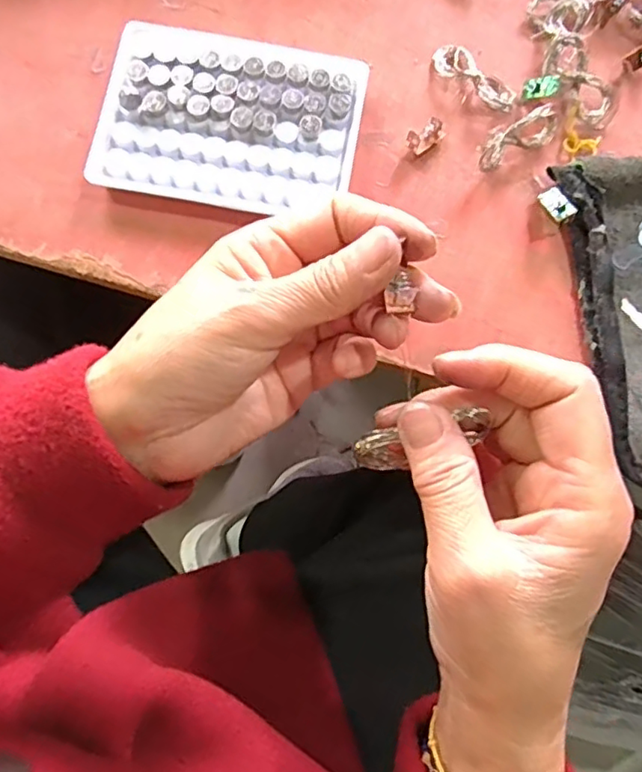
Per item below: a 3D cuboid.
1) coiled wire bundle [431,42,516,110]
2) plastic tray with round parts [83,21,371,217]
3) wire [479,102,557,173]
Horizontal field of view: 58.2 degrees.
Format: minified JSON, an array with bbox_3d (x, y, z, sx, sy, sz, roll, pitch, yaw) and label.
[{"bbox_3d":[0.084,-0.168,0.314,0.050,0.008,0.018,37,81,6],"label":"coiled wire bundle"},{"bbox_3d":[-0.046,-0.135,0.298,0.128,0.016,0.092,10,79,1],"label":"plastic tray with round parts"},{"bbox_3d":[0.103,-0.130,0.300,0.051,0.020,0.014,-30,81,-7],"label":"wire"}]

